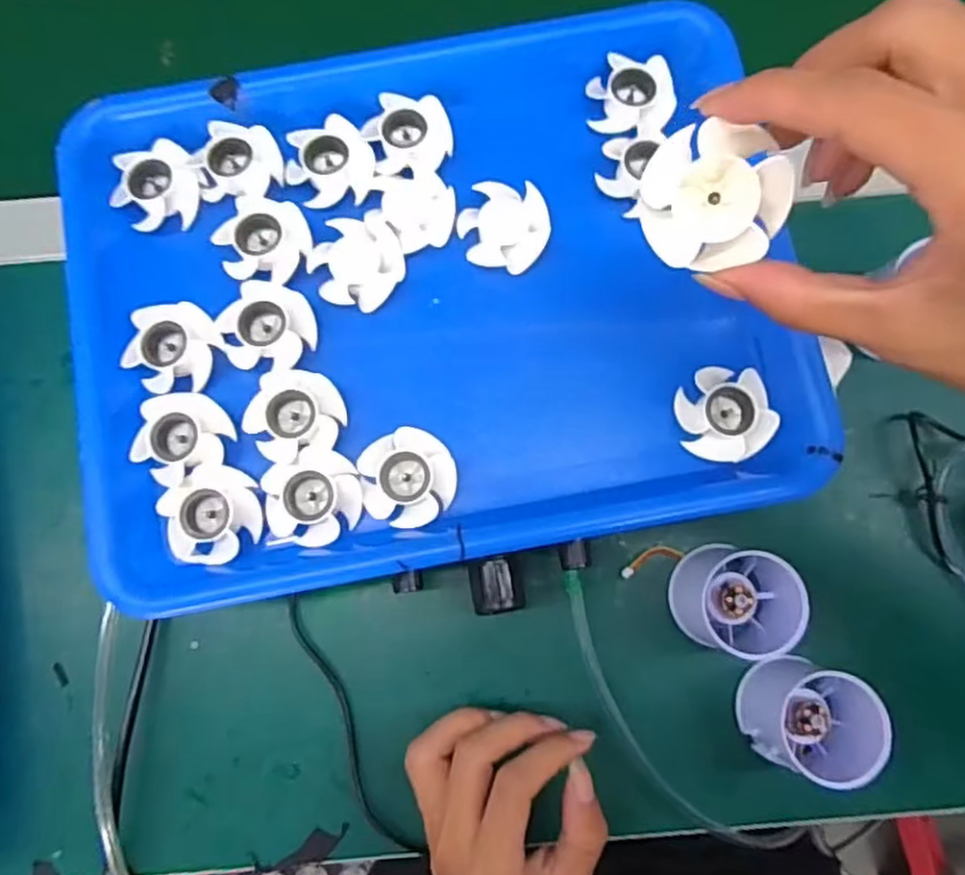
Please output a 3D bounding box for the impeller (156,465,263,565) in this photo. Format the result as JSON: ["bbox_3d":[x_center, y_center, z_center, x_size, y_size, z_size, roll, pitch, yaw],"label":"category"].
[{"bbox_3d":[-0.124,0.036,0.314,0.042,0.015,0.042,-10,80,-1],"label":"impeller"}]

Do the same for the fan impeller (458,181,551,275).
[{"bbox_3d":[0.011,-0.104,0.339,0.042,0.018,0.039,0,80,1],"label":"fan impeller"}]

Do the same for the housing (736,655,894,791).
[{"bbox_3d":[0.165,0.143,0.348,0.055,0.057,0.052,0,80,1],"label":"housing"}]

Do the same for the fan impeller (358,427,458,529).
[{"bbox_3d":[-0.035,0.019,0.316,0.043,0.021,0.043,0,80,1],"label":"fan impeller"}]

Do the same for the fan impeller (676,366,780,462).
[{"bbox_3d":[0.113,-0.011,0.320,0.042,0.021,0.042,0,80,1],"label":"fan impeller"}]

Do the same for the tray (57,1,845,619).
[{"bbox_3d":[-0.024,-0.065,0.330,0.324,0.032,0.248,-10,80,-1],"label":"tray"}]

